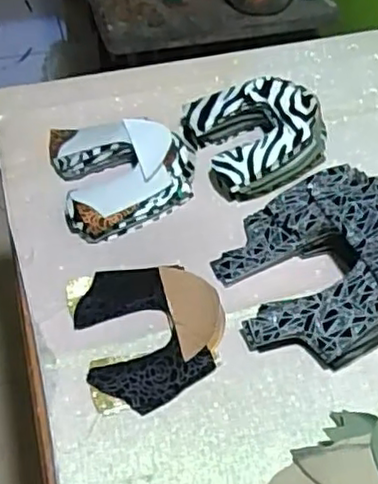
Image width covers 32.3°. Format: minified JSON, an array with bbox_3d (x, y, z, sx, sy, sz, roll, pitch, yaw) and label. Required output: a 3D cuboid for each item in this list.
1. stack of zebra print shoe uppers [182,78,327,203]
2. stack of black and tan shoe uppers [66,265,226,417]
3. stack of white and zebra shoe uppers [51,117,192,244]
[{"bbox_3d":[0.087,-0.145,0.819,0.163,0.064,0.168,-19,55,-17],"label":"stack of zebra print shoe uppers"},{"bbox_3d":[-0.038,0.085,0.659,0.146,0.014,0.160,-13,54,-13],"label":"stack of black and tan shoe uppers"},{"bbox_3d":[-0.076,-0.093,0.782,0.159,0.040,0.166,-13,54,-13],"label":"stack of white and zebra shoe uppers"}]

